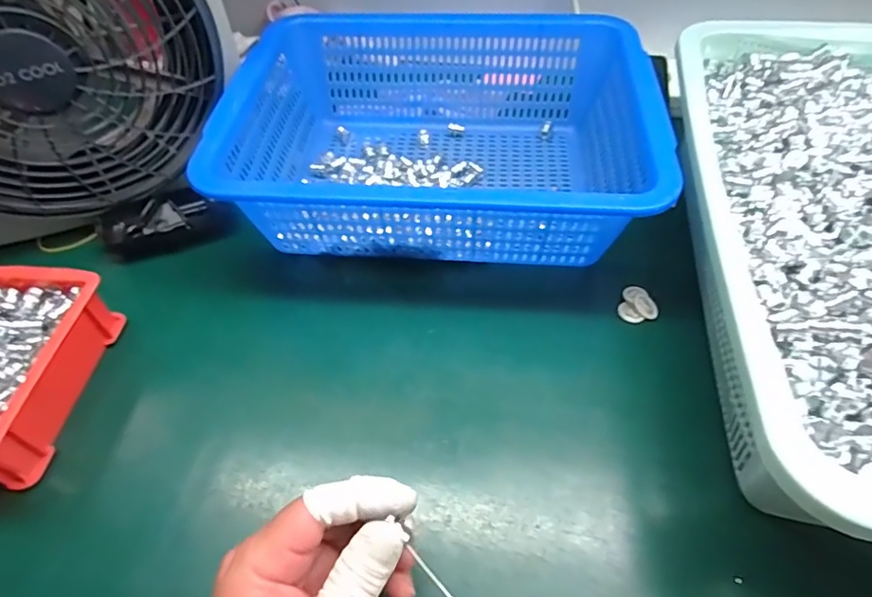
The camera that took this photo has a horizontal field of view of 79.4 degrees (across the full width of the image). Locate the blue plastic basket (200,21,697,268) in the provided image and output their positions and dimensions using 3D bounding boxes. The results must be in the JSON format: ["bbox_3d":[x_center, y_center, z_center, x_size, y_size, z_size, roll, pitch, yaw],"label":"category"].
[{"bbox_3d":[0.004,-0.140,0.468,0.333,0.109,0.256,3,53,6],"label":"blue plastic basket"}]

